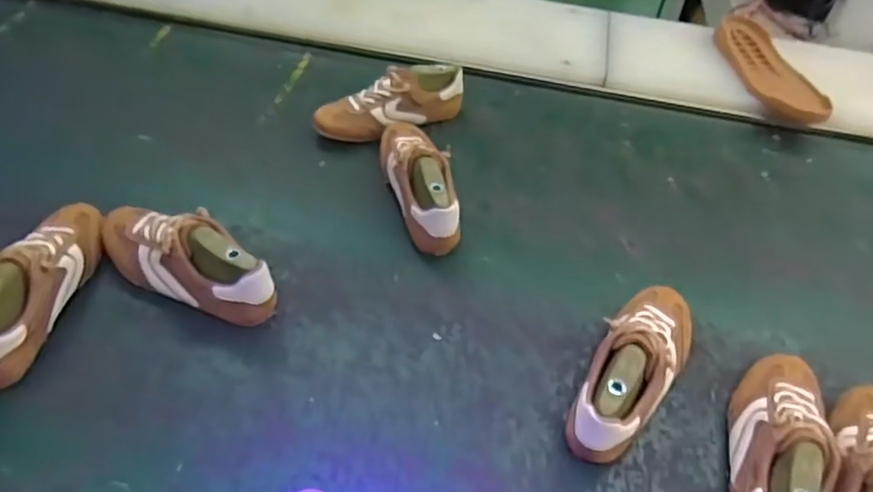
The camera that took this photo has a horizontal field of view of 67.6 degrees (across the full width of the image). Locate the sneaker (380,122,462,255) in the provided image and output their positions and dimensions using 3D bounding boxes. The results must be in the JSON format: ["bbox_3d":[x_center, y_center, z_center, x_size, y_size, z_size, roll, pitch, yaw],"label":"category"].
[{"bbox_3d":[-0.023,-0.093,0.863,0.067,0.085,0.223,-10,46,-16],"label":"sneaker"}]

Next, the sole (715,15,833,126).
[{"bbox_3d":[0.547,-0.302,1.089,0.110,0.031,0.275,-1,47,-7],"label":"sole"}]

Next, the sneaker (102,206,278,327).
[{"bbox_3d":[-0.277,0.013,0.720,0.221,0.089,0.072,21,46,15],"label":"sneaker"}]

